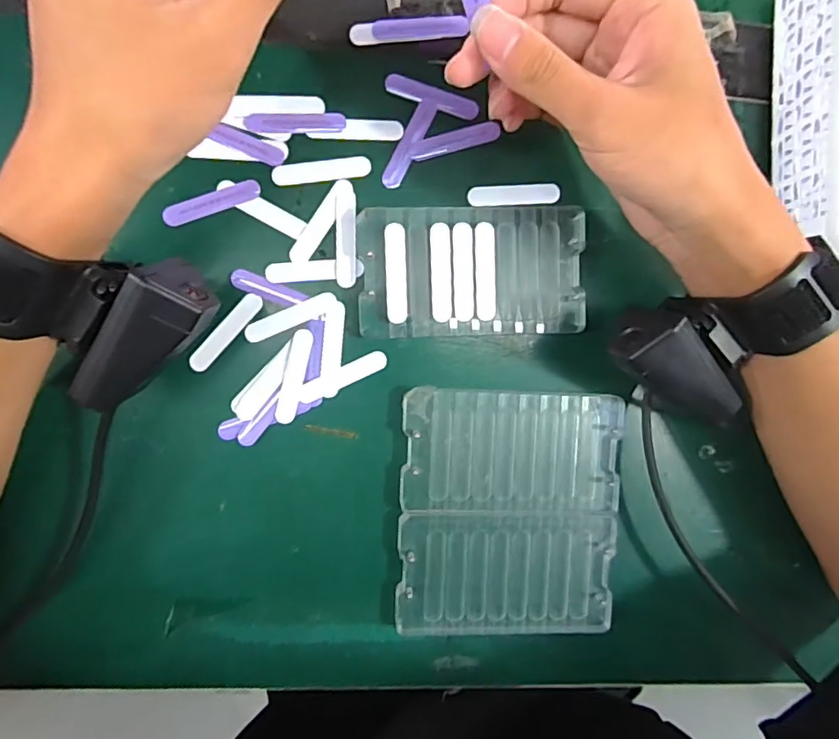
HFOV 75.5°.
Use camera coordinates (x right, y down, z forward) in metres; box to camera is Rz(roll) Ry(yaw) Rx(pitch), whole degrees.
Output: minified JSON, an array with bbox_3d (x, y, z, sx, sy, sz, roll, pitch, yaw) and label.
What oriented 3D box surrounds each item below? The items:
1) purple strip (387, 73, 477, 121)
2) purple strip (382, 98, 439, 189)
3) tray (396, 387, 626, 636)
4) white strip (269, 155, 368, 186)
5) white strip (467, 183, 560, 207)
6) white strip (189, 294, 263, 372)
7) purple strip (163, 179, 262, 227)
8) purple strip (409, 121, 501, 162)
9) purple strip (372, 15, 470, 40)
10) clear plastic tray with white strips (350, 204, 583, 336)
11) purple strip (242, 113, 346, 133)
[{"bbox_3d":[0.007,-0.146,0.288,0.051,0.004,0.010,14,89,-9],"label":"purple strip"},{"bbox_3d":[-0.005,-0.121,0.289,0.011,0.004,0.052,28,87,-9],"label":"purple strip"},{"bbox_3d":[0.051,0.081,0.304,0.122,0.012,0.134,2,91,-9],"label":"tray"},{"bbox_3d":[-0.051,-0.105,0.285,0.050,0.004,0.011,-9,93,-9],"label":"white strip"},{"bbox_3d":[0.052,-0.096,0.299,0.051,0.004,0.012,-5,92,-9],"label":"white strip"},{"bbox_3d":[-0.102,-0.020,0.287,0.010,0.004,0.051,42,85,-8],"label":"white strip"},{"bbox_3d":[-0.107,-0.086,0.281,0.050,0.004,0.010,-21,94,-8],"label":"purple strip"},{"bbox_3d":[0.019,-0.124,0.293,0.050,0.004,0.010,-18,94,-8],"label":"purple strip"},{"bbox_3d":[0.001,-0.179,0.284,0.049,0.004,0.011,-4,93,-1],"label":"purple strip"},{"bbox_3d":[0.029,-0.052,0.293,0.121,0.012,0.066,-2,92,-9],"label":"clear plastic tray with white strips"},{"bbox_3d":[-0.064,-0.129,0.282,0.050,0.004,0.010,-4,92,-9],"label":"purple strip"}]

